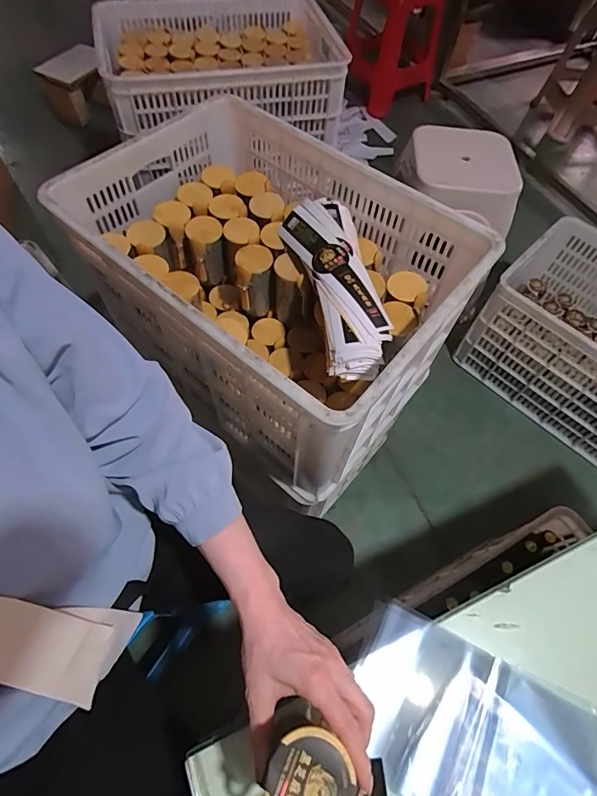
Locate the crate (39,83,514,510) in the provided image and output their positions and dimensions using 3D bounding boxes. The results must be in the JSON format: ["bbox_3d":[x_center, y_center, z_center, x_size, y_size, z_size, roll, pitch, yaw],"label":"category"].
[{"bbox_3d":[-0.054,-0.188,0.792,0.601,0.358,0.415,37,66,16],"label":"crate"}]

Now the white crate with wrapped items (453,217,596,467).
[{"bbox_3d":[0.862,-0.163,1.246,0.582,0.337,0.465,40,67,18],"label":"white crate with wrapped items"}]

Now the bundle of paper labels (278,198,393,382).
[{"bbox_3d":[0.062,-0.195,0.697,0.114,0.052,0.351,-13,63,-9],"label":"bundle of paper labels"}]

